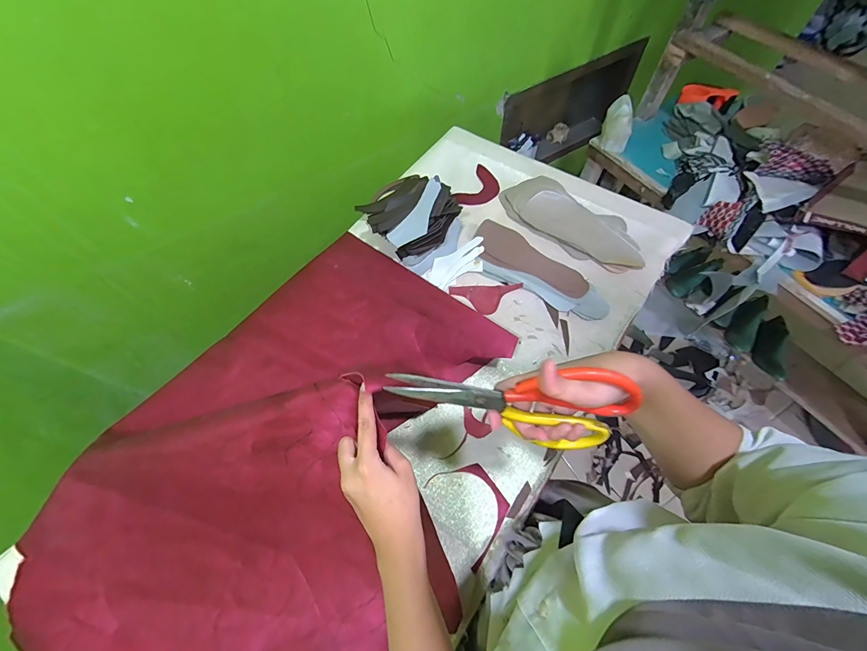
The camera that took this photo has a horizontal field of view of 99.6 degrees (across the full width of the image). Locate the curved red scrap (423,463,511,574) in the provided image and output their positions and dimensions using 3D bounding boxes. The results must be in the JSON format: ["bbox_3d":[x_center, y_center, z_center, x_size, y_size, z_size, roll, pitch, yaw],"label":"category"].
[{"bbox_3d":[0.061,0.275,0.557,0.094,0.005,0.137,-30,65,-12],"label":"curved red scrap"}]

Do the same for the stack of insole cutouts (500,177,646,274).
[{"bbox_3d":[0.294,-0.224,0.783,0.328,0.039,0.131,34,69,19],"label":"stack of insole cutouts"}]

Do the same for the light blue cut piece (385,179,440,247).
[{"bbox_3d":[-0.025,-0.214,0.704,0.054,0.021,0.148,30,83,17],"label":"light blue cut piece"}]

